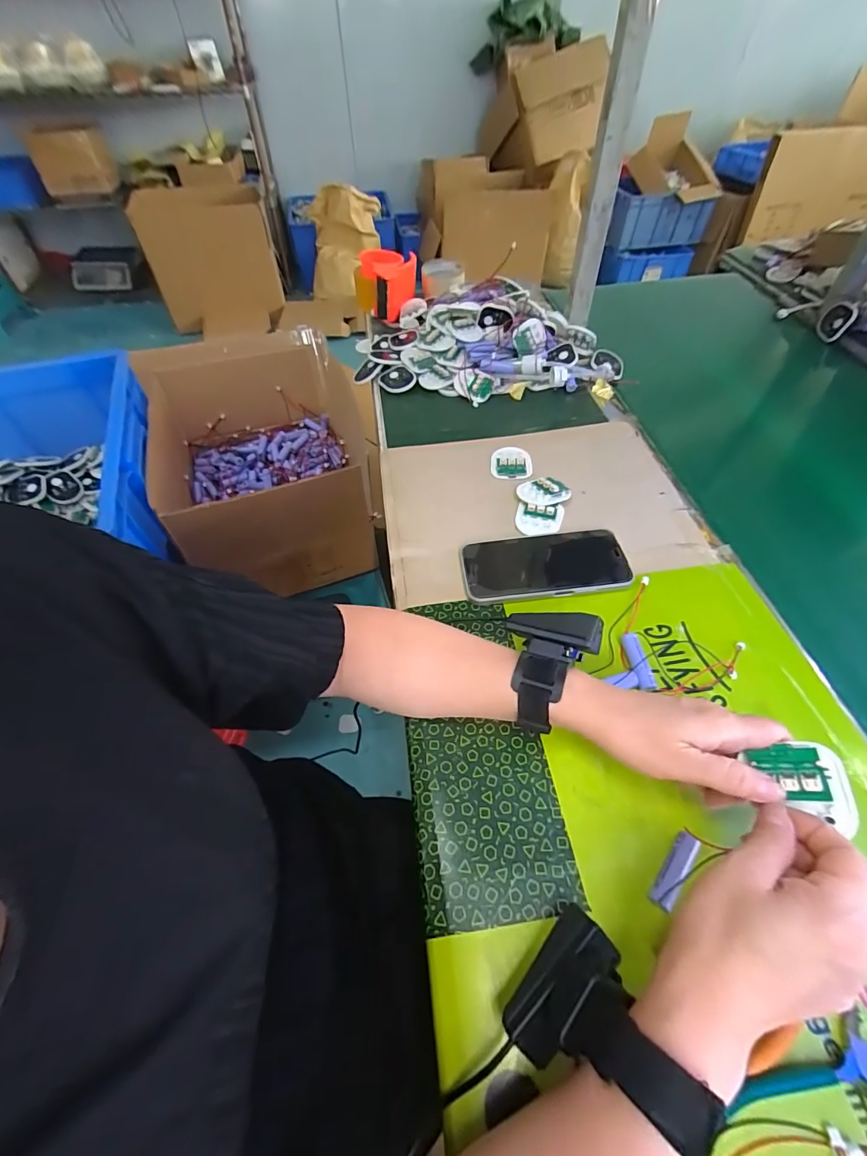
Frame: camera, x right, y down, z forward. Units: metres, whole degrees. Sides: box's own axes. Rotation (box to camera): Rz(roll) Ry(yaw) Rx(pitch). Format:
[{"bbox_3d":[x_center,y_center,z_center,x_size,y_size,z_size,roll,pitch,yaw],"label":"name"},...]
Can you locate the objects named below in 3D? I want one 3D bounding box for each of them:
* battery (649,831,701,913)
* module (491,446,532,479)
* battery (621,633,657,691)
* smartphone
[{"bbox_3d":[0.156,0.189,0.287,0.012,0.013,0.049,34,60,24],"label":"battery"},{"bbox_3d":[0.098,-0.144,0.555,0.050,0.008,0.058,9,53,8],"label":"module"},{"bbox_3d":[0.176,0.072,0.383,0.013,0.012,0.048,-11,65,-7],"label":"battery"},{"bbox_3d":[0.110,-0.014,0.446,0.160,0.014,0.076,-4,52,-2],"label":"smartphone"}]

